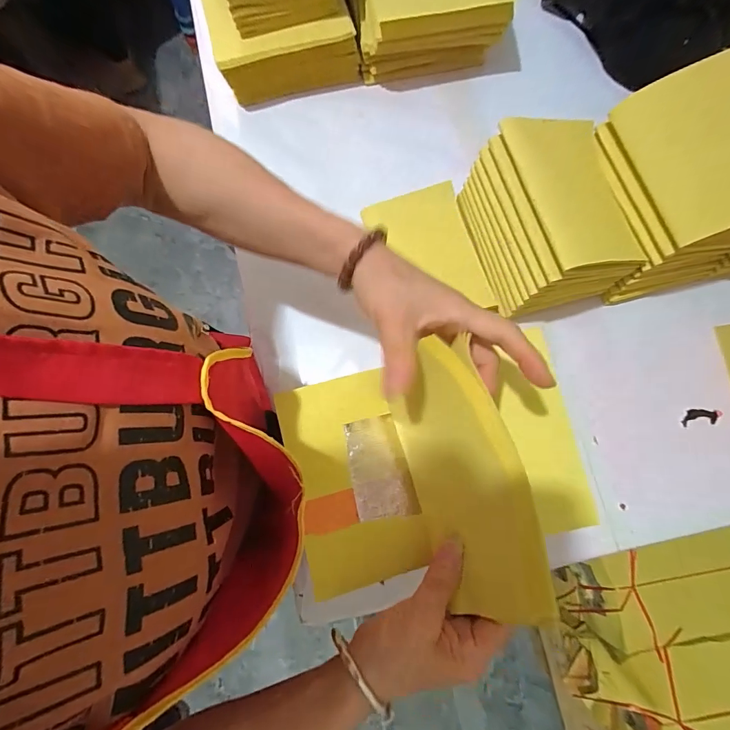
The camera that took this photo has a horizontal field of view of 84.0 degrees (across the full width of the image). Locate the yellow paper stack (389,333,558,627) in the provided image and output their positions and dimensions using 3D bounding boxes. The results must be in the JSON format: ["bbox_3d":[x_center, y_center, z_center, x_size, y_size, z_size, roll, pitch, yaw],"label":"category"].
[{"bbox_3d":[0.054,0.071,0.259,0.029,0.122,0.151,-5,75,-25],"label":"yellow paper stack"}]

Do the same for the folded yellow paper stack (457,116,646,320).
[{"bbox_3d":[0.186,-0.150,0.416,0.123,0.095,0.171,-18,79,-3],"label":"folded yellow paper stack"}]

